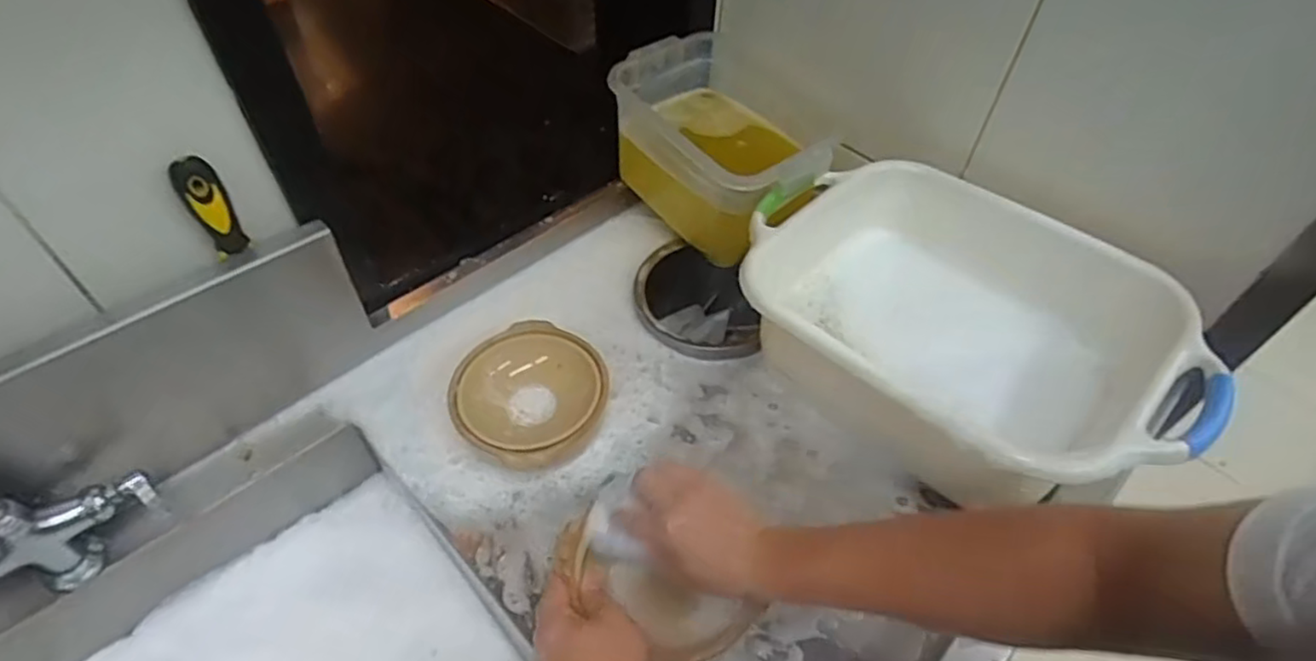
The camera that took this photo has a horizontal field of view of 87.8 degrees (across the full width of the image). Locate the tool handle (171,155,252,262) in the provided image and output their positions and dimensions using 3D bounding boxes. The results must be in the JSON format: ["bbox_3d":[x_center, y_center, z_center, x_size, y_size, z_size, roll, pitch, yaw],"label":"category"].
[{"bbox_3d":[-0.401,-0.109,0.615,0.034,0.101,0.020,-29,57,-24],"label":"tool handle"}]

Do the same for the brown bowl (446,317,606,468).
[{"bbox_3d":[-0.138,0.074,0.746,0.160,0.054,0.162,1,50,-1],"label":"brown bowl"}]

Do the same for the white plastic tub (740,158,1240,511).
[{"bbox_3d":[0.308,0.001,0.740,0.449,0.156,0.330,37,58,26],"label":"white plastic tub"}]

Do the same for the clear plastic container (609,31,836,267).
[{"bbox_3d":[0.081,-0.230,0.884,0.188,0.165,0.279,-29,57,-24],"label":"clear plastic container"}]

